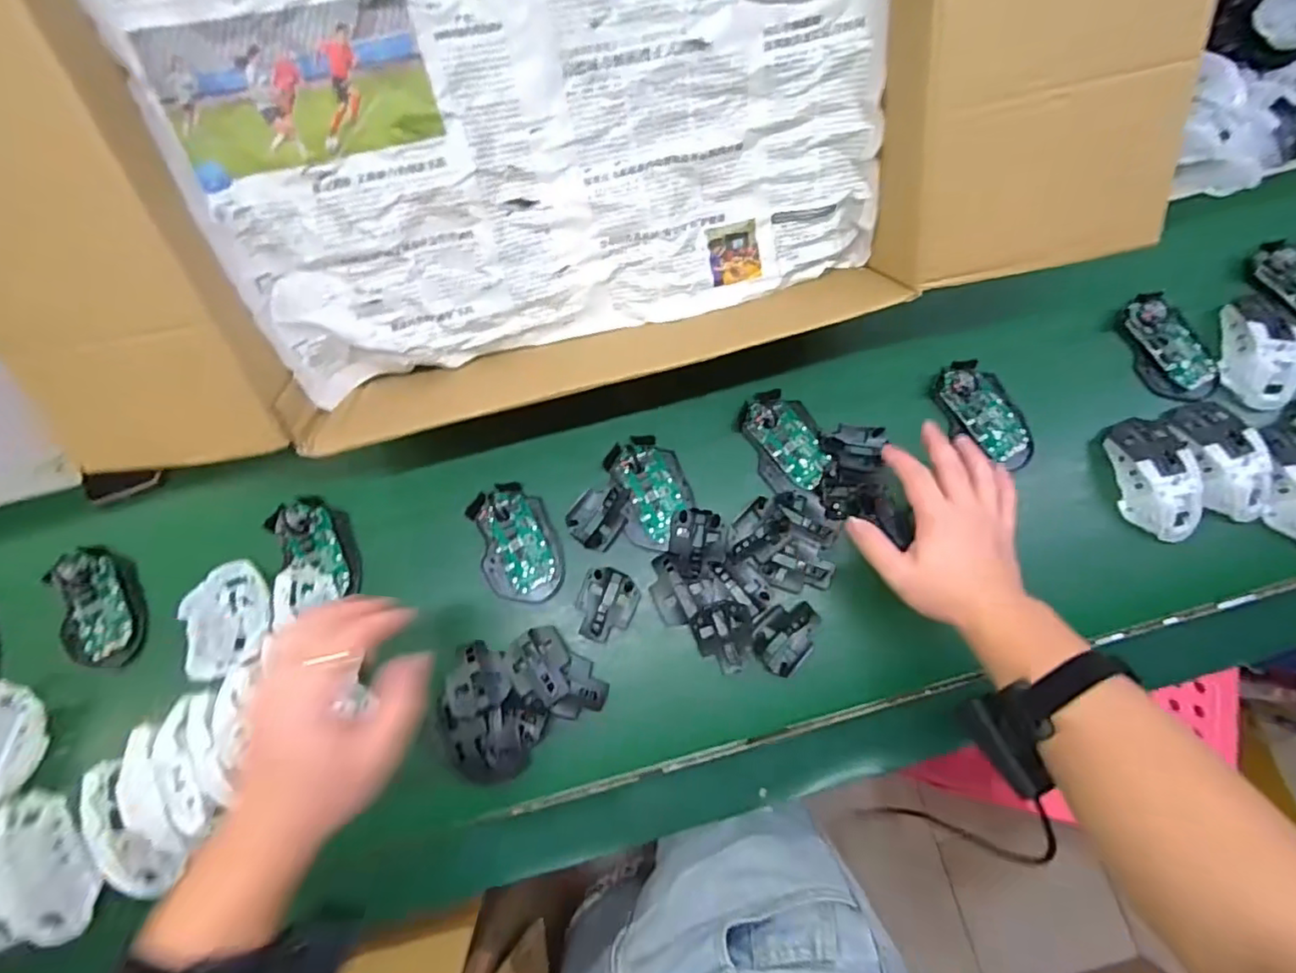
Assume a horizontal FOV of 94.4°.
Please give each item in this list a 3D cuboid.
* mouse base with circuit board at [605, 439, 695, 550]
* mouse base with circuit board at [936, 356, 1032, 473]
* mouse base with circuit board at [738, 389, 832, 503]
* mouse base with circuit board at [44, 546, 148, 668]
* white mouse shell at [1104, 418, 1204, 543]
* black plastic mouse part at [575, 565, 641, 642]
[{"bbox_3d":[0.004,0.005,0.575,0.069,0.022,0.106,-18,78,-3],"label":"mouse base with circuit board"},{"bbox_3d":[0.328,-0.069,0.583,0.066,0.021,0.112,-20,78,-3],"label":"mouse base with circuit board"},{"bbox_3d":[0.136,-0.041,0.585,0.068,0.017,0.109,-23,79,-4],"label":"mouse base with circuit board"},{"bbox_3d":[-0.515,0.111,0.558,0.068,0.017,0.113,-24,79,-4],"label":"mouse base with circuit board"},{"bbox_3d":[0.474,-0.007,0.562,0.071,0.038,0.116,-4,78,0],"label":"white mouse shell"},{"bbox_3d":[-0.039,0.109,0.558,0.054,0.006,0.066,20,79,5],"label":"black plastic mouse part"}]

